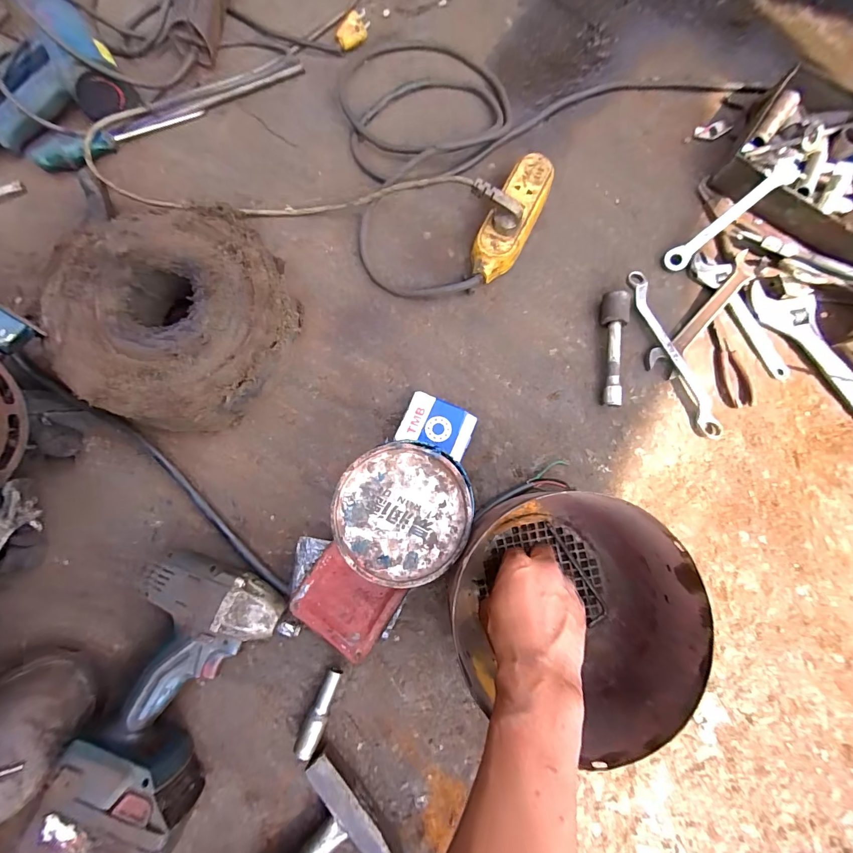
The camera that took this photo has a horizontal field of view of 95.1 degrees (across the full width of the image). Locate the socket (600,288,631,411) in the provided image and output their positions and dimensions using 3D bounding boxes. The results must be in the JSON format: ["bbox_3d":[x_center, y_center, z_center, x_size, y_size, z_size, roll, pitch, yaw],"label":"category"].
[{"bbox_3d":[0.236,-0.096,0.486,0.029,0.034,0.140,2,79,-1],"label":"socket"}]

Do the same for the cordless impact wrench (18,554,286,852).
[{"bbox_3d":[-0.242,0.255,0.370,0.129,0.074,0.239,22,74,4],"label":"cordless impact wrench"}]

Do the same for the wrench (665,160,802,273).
[{"bbox_3d":[0.398,-0.275,0.507,0.196,0.018,0.028,-38,82,9],"label":"wrench"}]

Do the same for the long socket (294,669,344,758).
[{"bbox_3d":[-0.108,0.290,0.397,0.021,0.023,0.078,23,79,3],"label":"long socket"}]

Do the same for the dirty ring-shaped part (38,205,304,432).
[{"bbox_3d":[-0.279,-0.123,0.451,0.240,0.082,0.248,0,79,-1],"label":"dirty ring-shaped part"}]

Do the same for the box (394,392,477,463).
[{"bbox_3d":[0.013,0.001,0.461,0.080,0.025,0.061,22,79,3],"label":"box"}]

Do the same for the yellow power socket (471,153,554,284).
[{"bbox_3d":[0.109,-0.273,0.511,0.066,0.042,0.182,27,79,4],"label":"yellow power socket"}]

